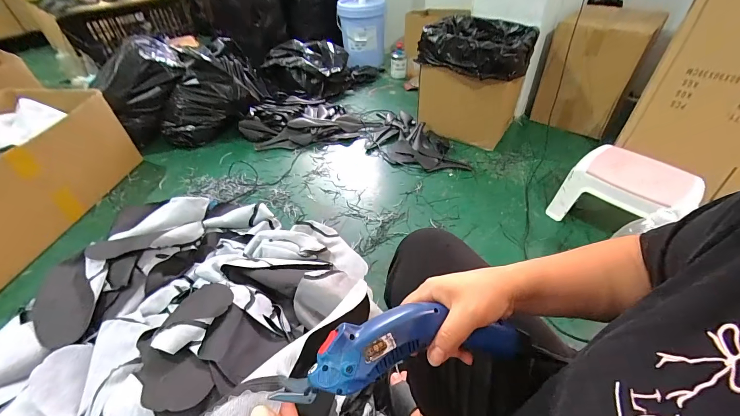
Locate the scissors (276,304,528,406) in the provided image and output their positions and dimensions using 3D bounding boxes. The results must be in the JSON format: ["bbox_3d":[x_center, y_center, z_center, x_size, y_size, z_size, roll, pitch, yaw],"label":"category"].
[{"bbox_3d":[0.044,0.125,0.303,0.245,0.043,0.055,1,42,-21],"label":"scissors"}]

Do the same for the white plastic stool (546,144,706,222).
[{"bbox_3d":[0.761,-0.023,1.001,0.190,0.239,0.290,-28,47,-23],"label":"white plastic stool"}]

